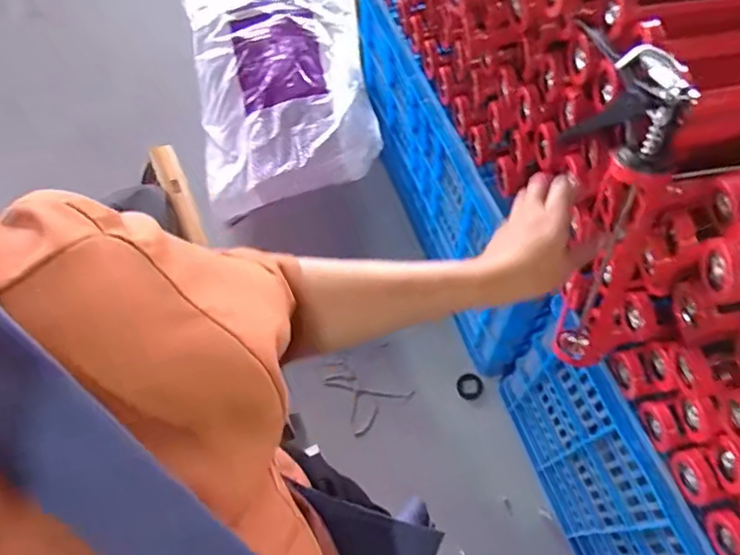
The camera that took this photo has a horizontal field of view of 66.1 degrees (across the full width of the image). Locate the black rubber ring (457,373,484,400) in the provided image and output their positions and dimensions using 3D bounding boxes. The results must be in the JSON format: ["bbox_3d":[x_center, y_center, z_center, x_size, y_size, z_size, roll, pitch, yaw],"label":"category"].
[{"bbox_3d":[0.184,0.201,1.045,0.048,0.004,0.048,-1,64,2],"label":"black rubber ring"}]

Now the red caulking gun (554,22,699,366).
[{"bbox_3d":[0.234,-0.060,0.572,0.063,0.331,0.114,0,38,3],"label":"red caulking gun"}]

